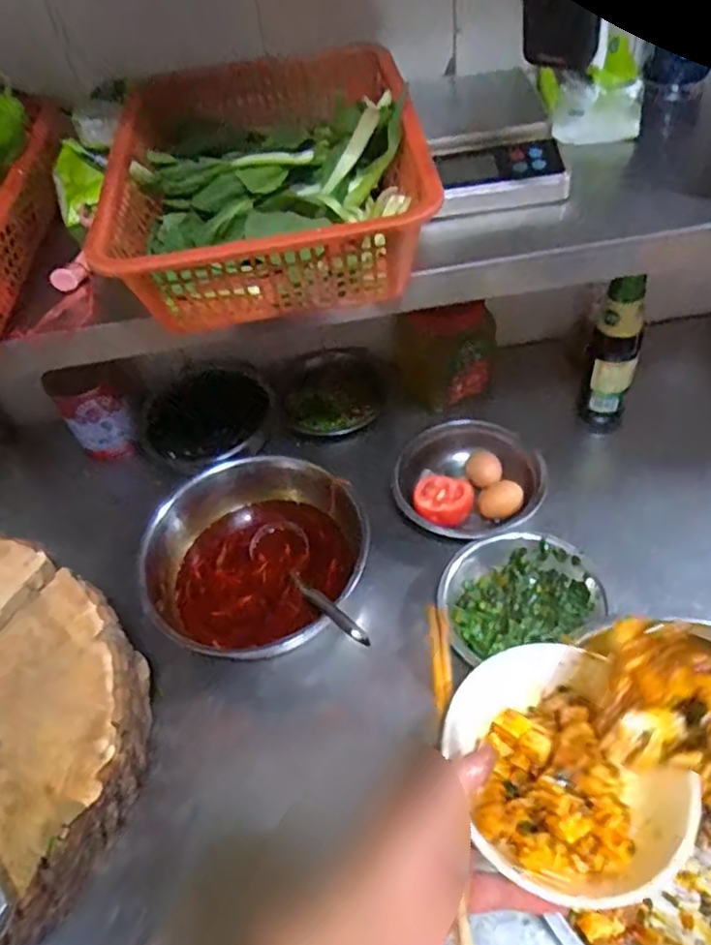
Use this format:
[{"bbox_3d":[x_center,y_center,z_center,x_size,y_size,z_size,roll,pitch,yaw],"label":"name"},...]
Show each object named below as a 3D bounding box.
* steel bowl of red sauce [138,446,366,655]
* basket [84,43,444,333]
[{"bbox_3d":[-0.112,0.092,0.742,0.241,0.084,0.232,-3,50,4],"label":"steel bowl of red sauce"},{"bbox_3d":[-0.077,-0.264,0.582,0.254,0.083,0.354,-8,50,0],"label":"basket"}]

